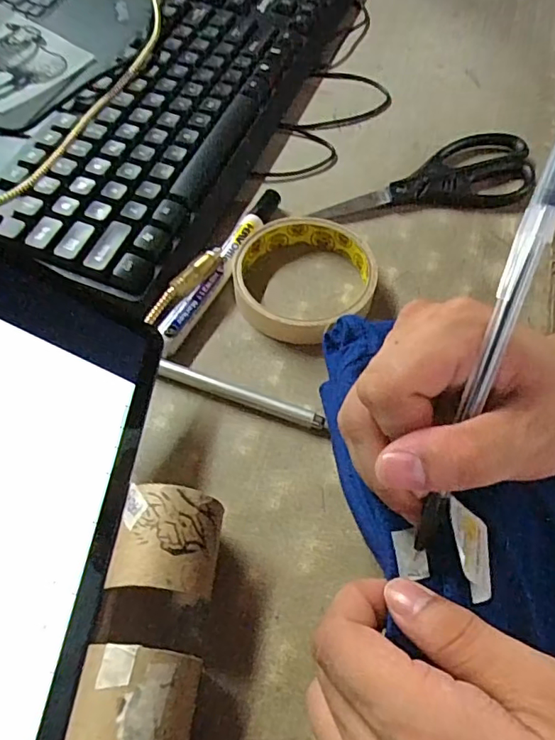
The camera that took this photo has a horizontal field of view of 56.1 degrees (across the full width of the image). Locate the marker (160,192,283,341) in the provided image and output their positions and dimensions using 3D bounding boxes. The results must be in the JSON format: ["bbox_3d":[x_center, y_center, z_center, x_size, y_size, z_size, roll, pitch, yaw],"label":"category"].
[{"bbox_3d":[-0.031,-0.069,0.322,0.016,0.016,0.135,24,61,10],"label":"marker"}]

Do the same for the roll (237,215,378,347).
[{"bbox_3d":[0.016,-0.055,0.313,0.082,0.020,0.085,2,59,-3],"label":"roll"}]

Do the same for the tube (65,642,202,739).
[{"bbox_3d":[-0.049,0.122,0.184,0.038,0.045,0.041,5,59,2],"label":"tube"}]

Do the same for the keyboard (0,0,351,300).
[{"bbox_3d":[-0.054,-0.226,0.398,0.122,0.031,0.417,19,60,8],"label":"keyboard"}]

